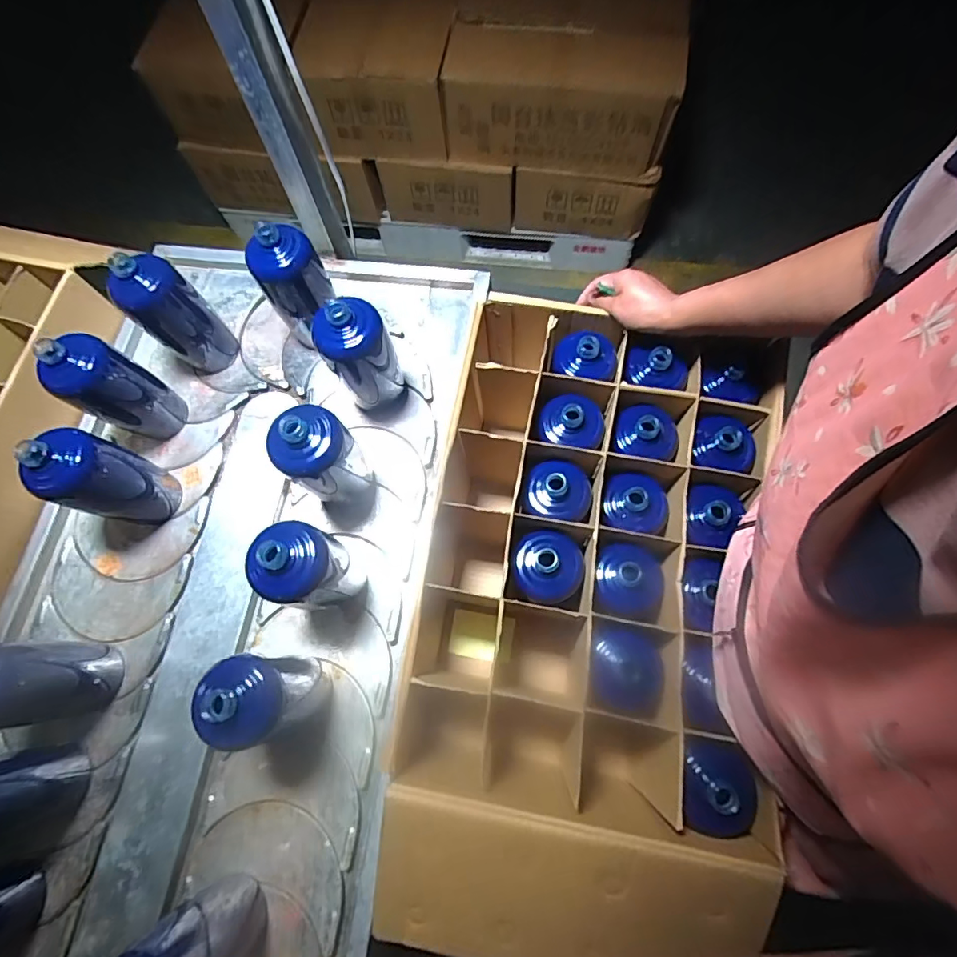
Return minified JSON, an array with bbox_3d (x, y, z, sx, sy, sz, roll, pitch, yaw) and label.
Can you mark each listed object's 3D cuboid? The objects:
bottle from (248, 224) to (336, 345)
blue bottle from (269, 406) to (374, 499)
[{"bbox_3d":[-0.244,-0.259,0.670,0.085,0.182,0.073,-30,74,-7],"label":"bottle"},{"bbox_3d":[-0.178,-0.023,0.591,0.080,0.183,0.069,-40,75,-10],"label":"blue bottle"}]

